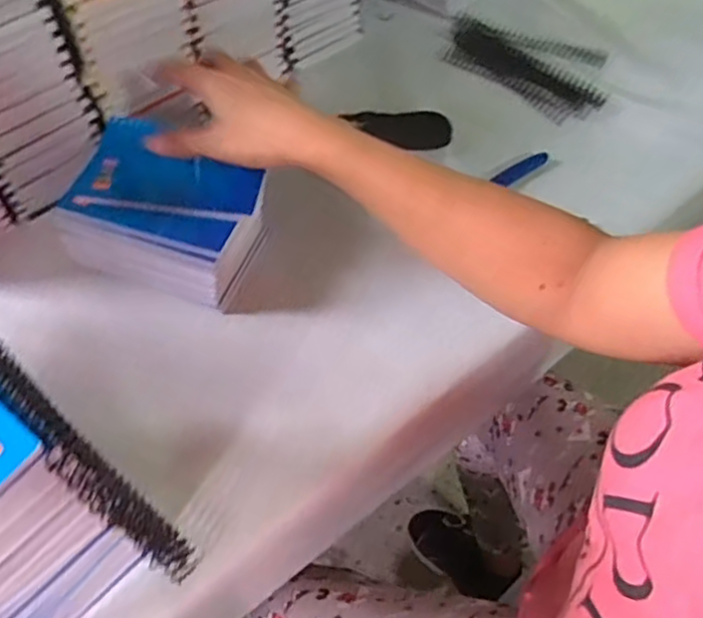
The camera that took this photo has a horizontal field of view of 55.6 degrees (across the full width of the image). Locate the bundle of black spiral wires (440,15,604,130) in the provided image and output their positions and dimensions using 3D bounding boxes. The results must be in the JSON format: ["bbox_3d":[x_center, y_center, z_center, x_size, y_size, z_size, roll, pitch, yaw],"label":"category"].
[{"bbox_3d":[0.172,-0.246,0.666,0.172,0.017,0.089,33,65,16],"label":"bundle of black spiral wires"}]

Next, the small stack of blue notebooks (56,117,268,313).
[{"bbox_3d":[-0.133,-0.075,0.510,0.137,0.071,0.102,19,62,9],"label":"small stack of blue notebooks"}]

